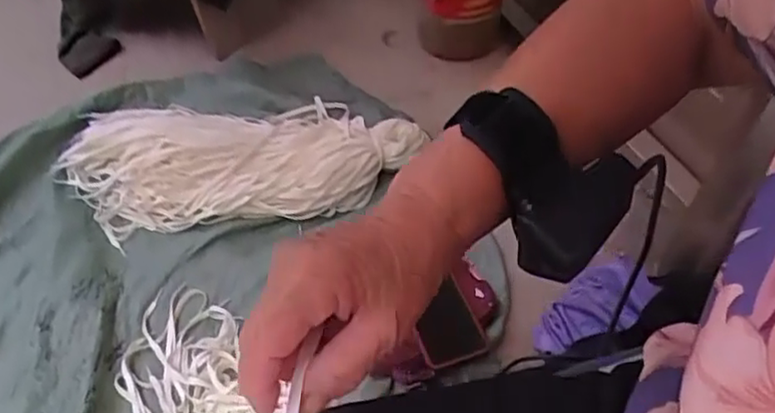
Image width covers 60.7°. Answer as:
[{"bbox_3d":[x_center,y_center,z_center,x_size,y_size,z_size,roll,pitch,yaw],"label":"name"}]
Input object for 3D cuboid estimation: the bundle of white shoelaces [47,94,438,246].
[{"bbox_3d":[-0.223,-0.097,1.026,0.547,0.055,0.266,-6,49,-9],"label":"bundle of white shoelaces"}]

